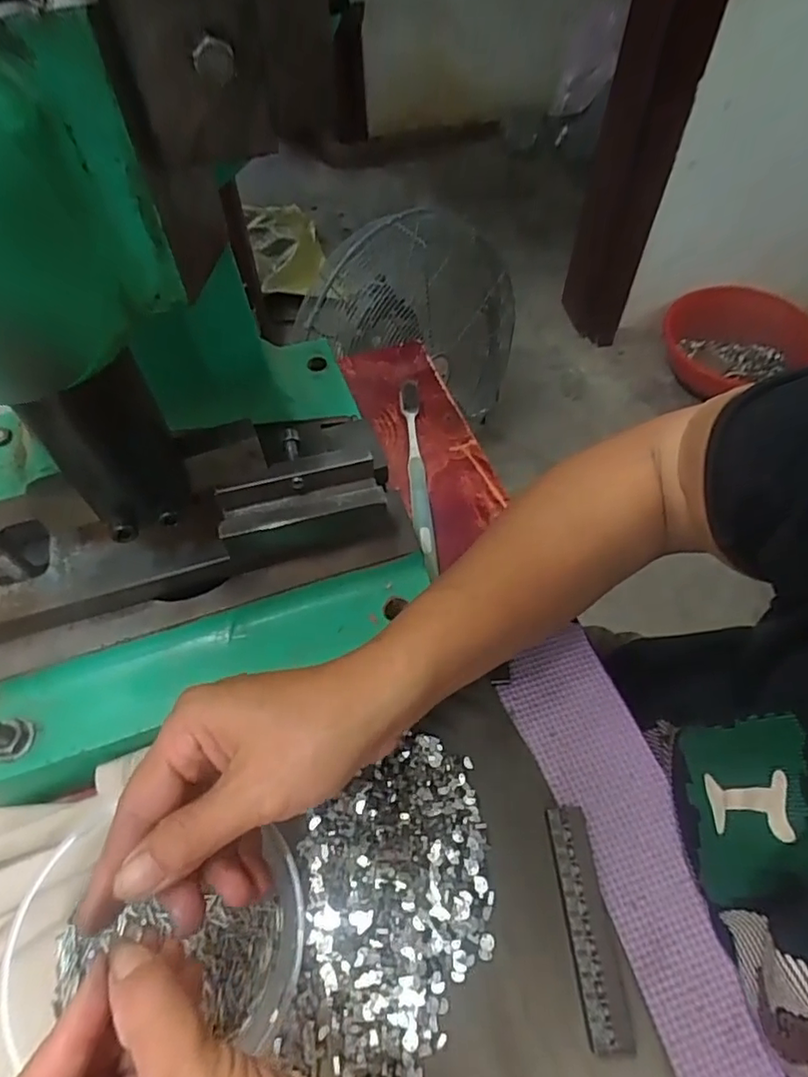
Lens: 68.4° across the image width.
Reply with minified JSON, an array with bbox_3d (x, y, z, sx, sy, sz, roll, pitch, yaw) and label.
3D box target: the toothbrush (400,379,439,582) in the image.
[{"bbox_3d":[0.010,-0.055,0.447,0.017,0.018,0.184,-3,57,-2],"label":"toothbrush"}]

